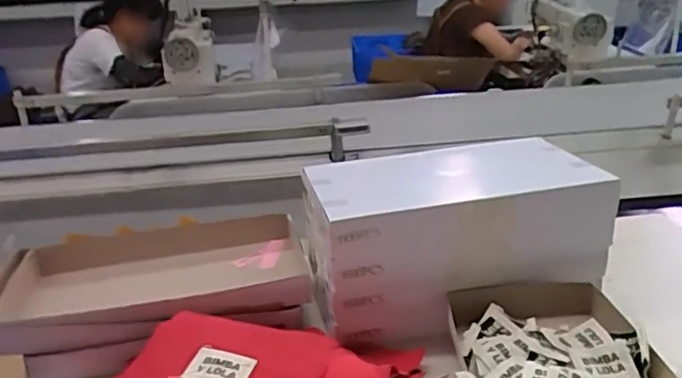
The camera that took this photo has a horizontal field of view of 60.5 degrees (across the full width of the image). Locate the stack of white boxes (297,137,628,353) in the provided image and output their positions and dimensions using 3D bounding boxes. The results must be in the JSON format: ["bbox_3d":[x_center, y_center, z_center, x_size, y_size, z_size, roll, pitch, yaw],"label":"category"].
[{"bbox_3d":[0.122,0.060,0.662,0.307,0.182,0.158,-9,25,-13],"label":"stack of white boxes"}]

